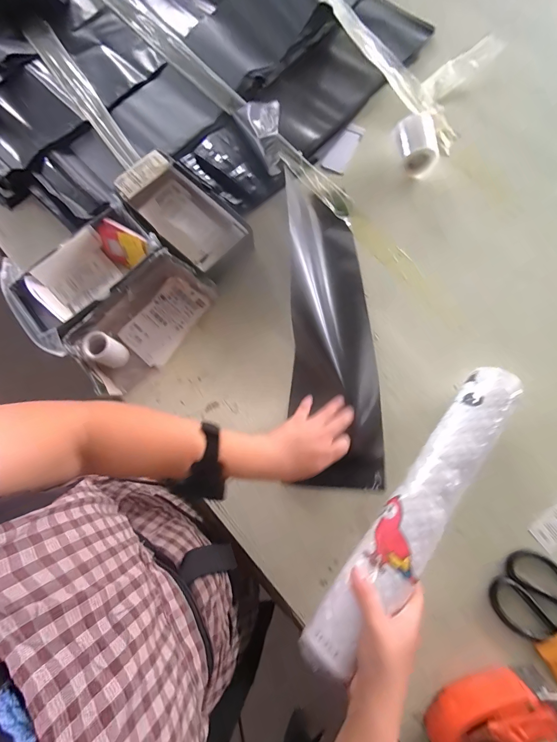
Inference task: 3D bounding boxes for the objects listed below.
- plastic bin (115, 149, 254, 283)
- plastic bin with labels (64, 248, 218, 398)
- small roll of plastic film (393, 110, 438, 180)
[{"bbox_3d":[-0.149,-0.254,0.551,0.125,0.049,0.224,-44,80,-8],"label":"plastic bin"},{"bbox_3d":[-0.210,-0.079,0.525,0.123,0.059,0.225,43,81,9],"label":"plastic bin with labels"},{"bbox_3d":[0.227,-0.379,0.570,0.064,0.065,0.074,-14,78,-2],"label":"small roll of plastic film"}]

